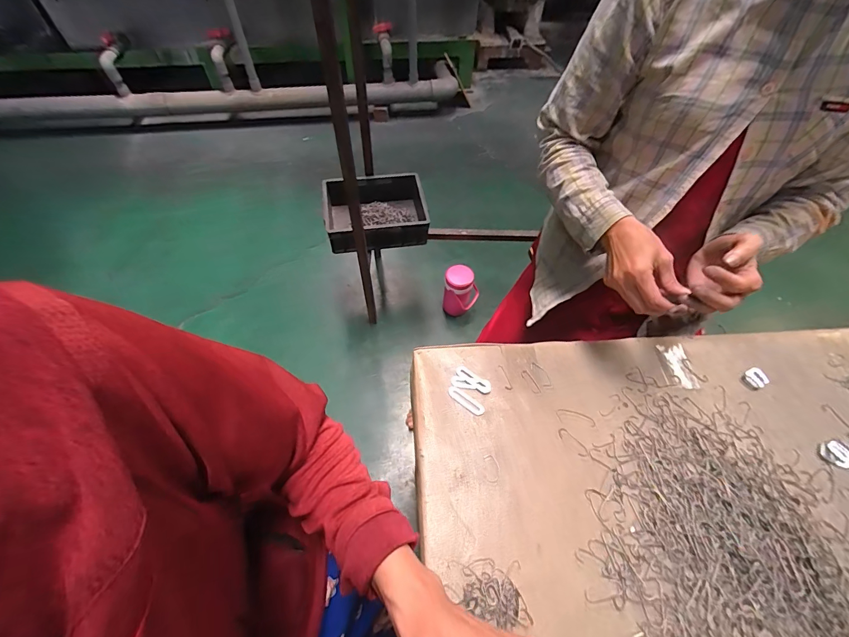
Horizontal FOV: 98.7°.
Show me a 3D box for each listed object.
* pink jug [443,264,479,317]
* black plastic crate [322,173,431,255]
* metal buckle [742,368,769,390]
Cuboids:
[{"bbox_3d":[0.143,-0.099,1.443,0.139,0.197,0.116,12,57,7],"label":"pink jug"},{"bbox_3d":[-0.171,-0.367,1.279,0.349,0.132,0.280,-9,57,-7],"label":"black plastic crate"},{"bbox_3d":[0.487,0.089,0.537,0.036,0.004,0.028,-21,59,-16],"label":"metal buckle"}]

